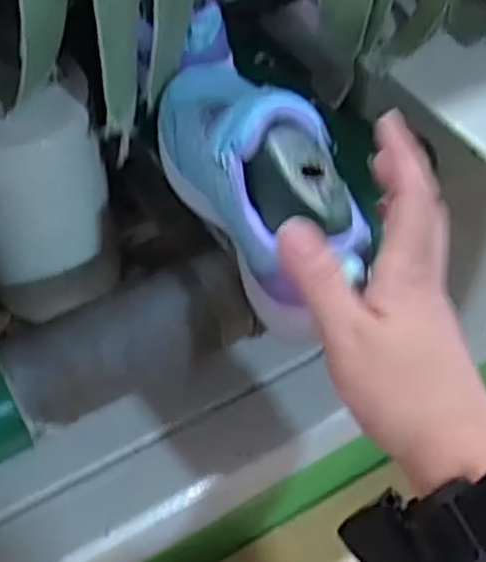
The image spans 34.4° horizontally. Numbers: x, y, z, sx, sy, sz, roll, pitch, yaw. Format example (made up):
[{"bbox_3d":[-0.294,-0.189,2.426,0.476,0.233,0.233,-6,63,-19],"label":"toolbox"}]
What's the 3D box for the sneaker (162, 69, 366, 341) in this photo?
[{"bbox_3d":[0.008,-0.062,0.423,0.062,0.088,0.181,-23,55,-16],"label":"sneaker"}]

